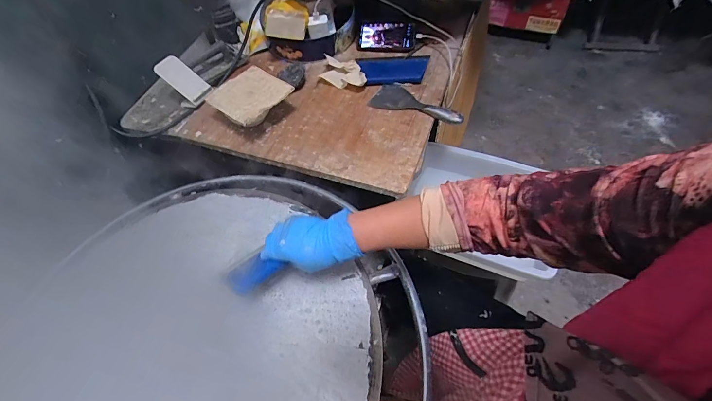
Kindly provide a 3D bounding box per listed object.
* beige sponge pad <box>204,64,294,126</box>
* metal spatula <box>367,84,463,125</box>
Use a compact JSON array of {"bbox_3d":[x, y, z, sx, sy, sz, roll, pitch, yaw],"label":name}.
[{"bbox_3d":[-0.240,-0.238,0.754,0.154,0.023,0.147,35,65,25],"label":"beige sponge pad"},{"bbox_3d":[0.148,-0.236,0.786,0.218,0.020,0.084,19,59,17],"label":"metal spatula"}]

